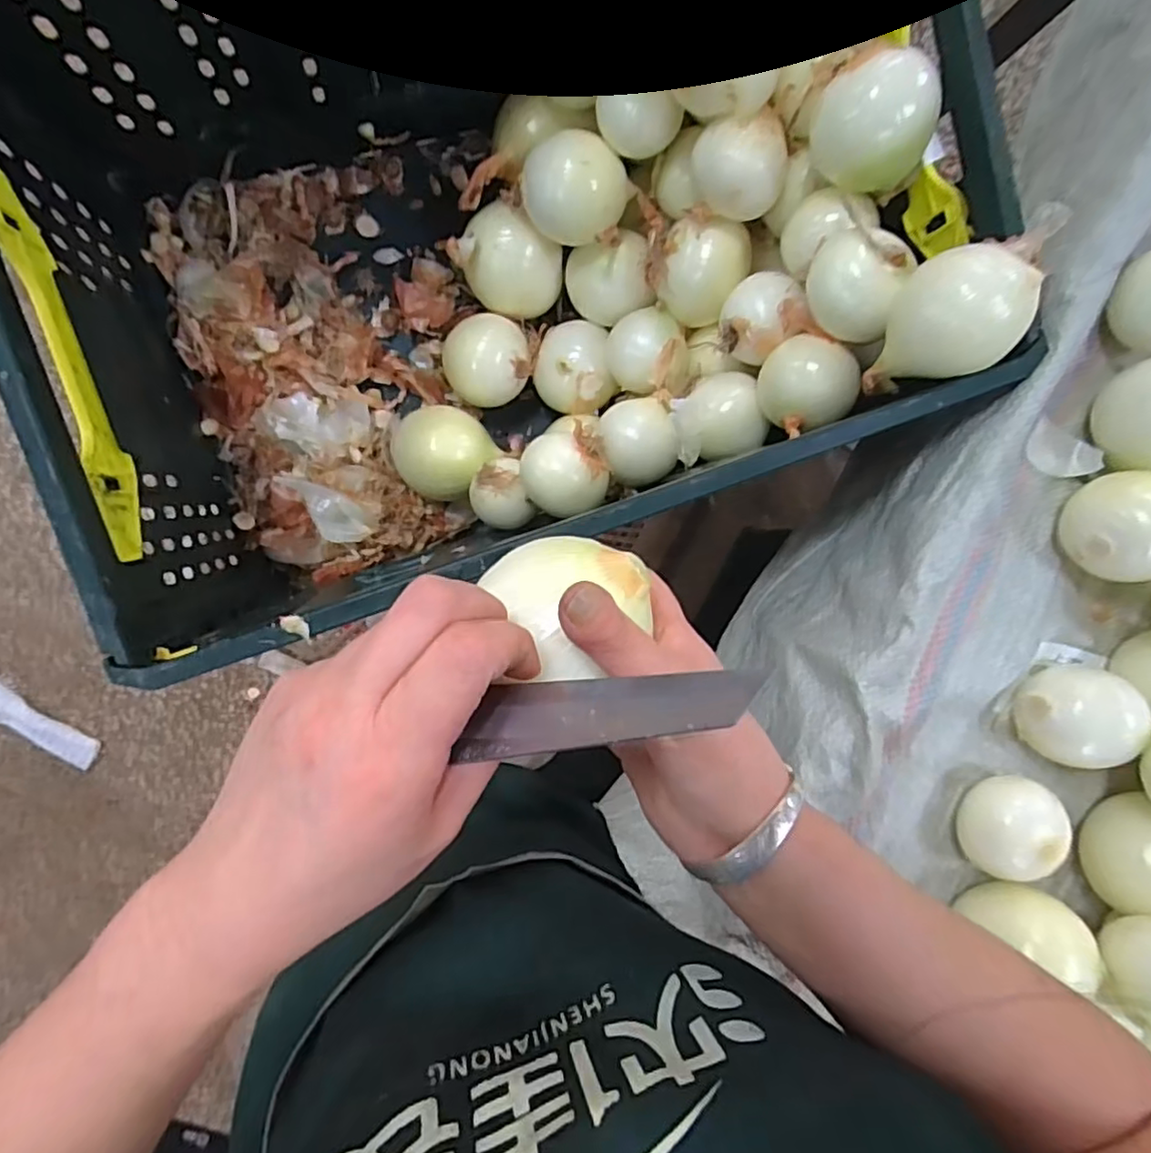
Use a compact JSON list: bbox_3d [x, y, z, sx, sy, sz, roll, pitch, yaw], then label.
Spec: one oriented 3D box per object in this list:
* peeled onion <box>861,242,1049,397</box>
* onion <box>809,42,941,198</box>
[{"bbox_3d":[0.235,-0.162,0.404,0.070,0.087,0.075,2,94,-8],"label":"peeled onion"},{"bbox_3d":[0.196,-0.298,0.431,0.068,0.074,0.072,-14,96,-6],"label":"onion"}]

